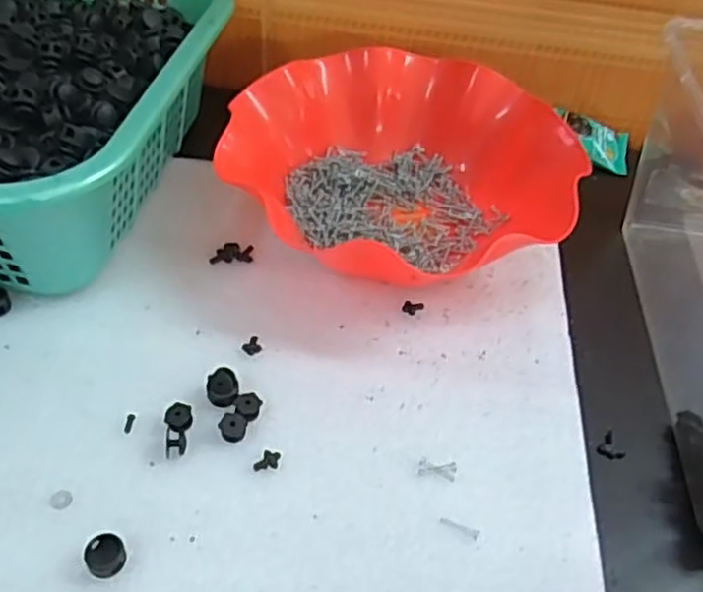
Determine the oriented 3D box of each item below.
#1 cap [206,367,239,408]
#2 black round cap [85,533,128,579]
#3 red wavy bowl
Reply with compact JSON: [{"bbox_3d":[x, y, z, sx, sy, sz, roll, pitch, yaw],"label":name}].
[{"bbox_3d":[-0.068,0.050,0.378,0.016,0.016,0.018,-6,49,-11],"label":"cap"},{"bbox_3d":[-0.109,0.116,0.316,0.017,0.010,0.017,3,48,-3],"label":"black round cap"},{"bbox_3d":[0.030,-0.083,0.479,0.220,0.059,0.208,-24,54,-24],"label":"red wavy bowl"}]

